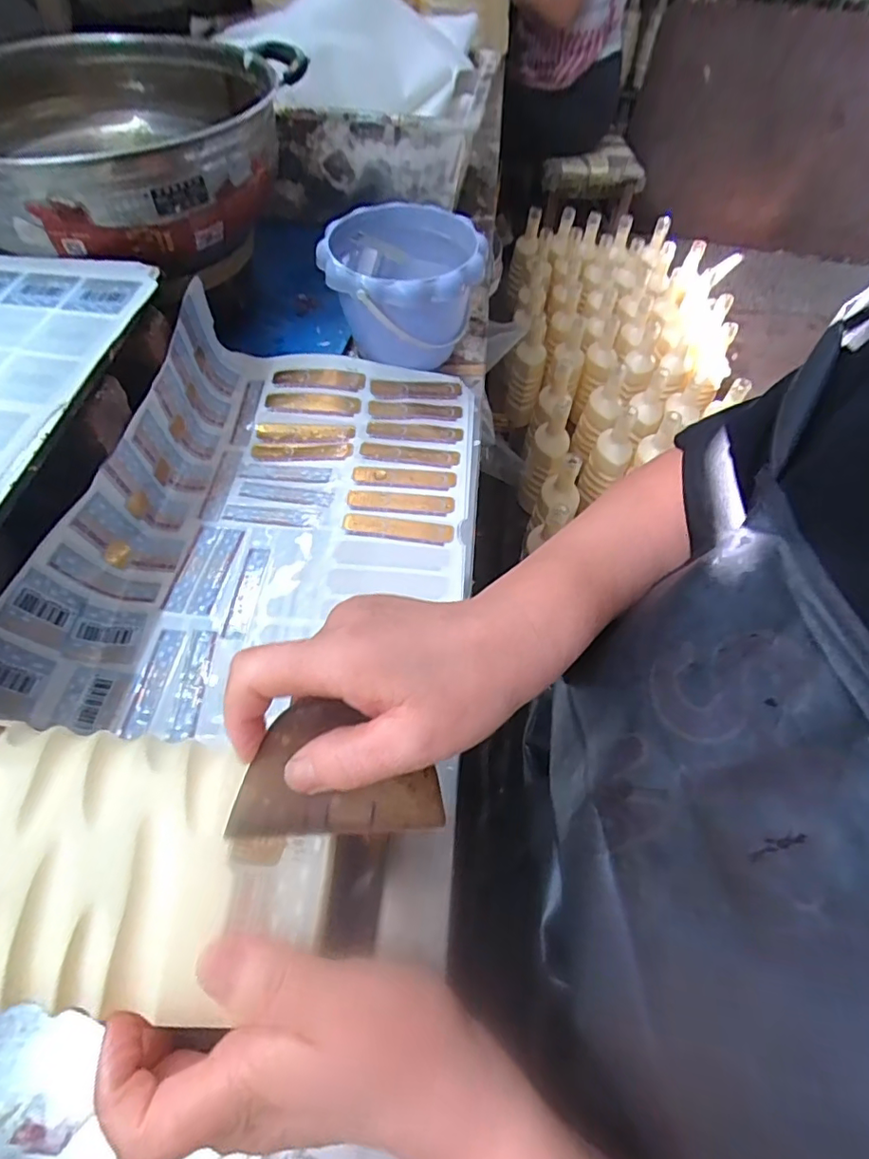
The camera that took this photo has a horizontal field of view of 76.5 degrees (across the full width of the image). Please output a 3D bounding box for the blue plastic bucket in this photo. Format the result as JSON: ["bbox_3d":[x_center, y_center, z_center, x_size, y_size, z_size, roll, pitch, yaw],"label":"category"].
[{"bbox_3d":[-0.033,-0.276,0.540,0.140,0.107,0.143,2,56,-3],"label":"blue plastic bucket"}]

